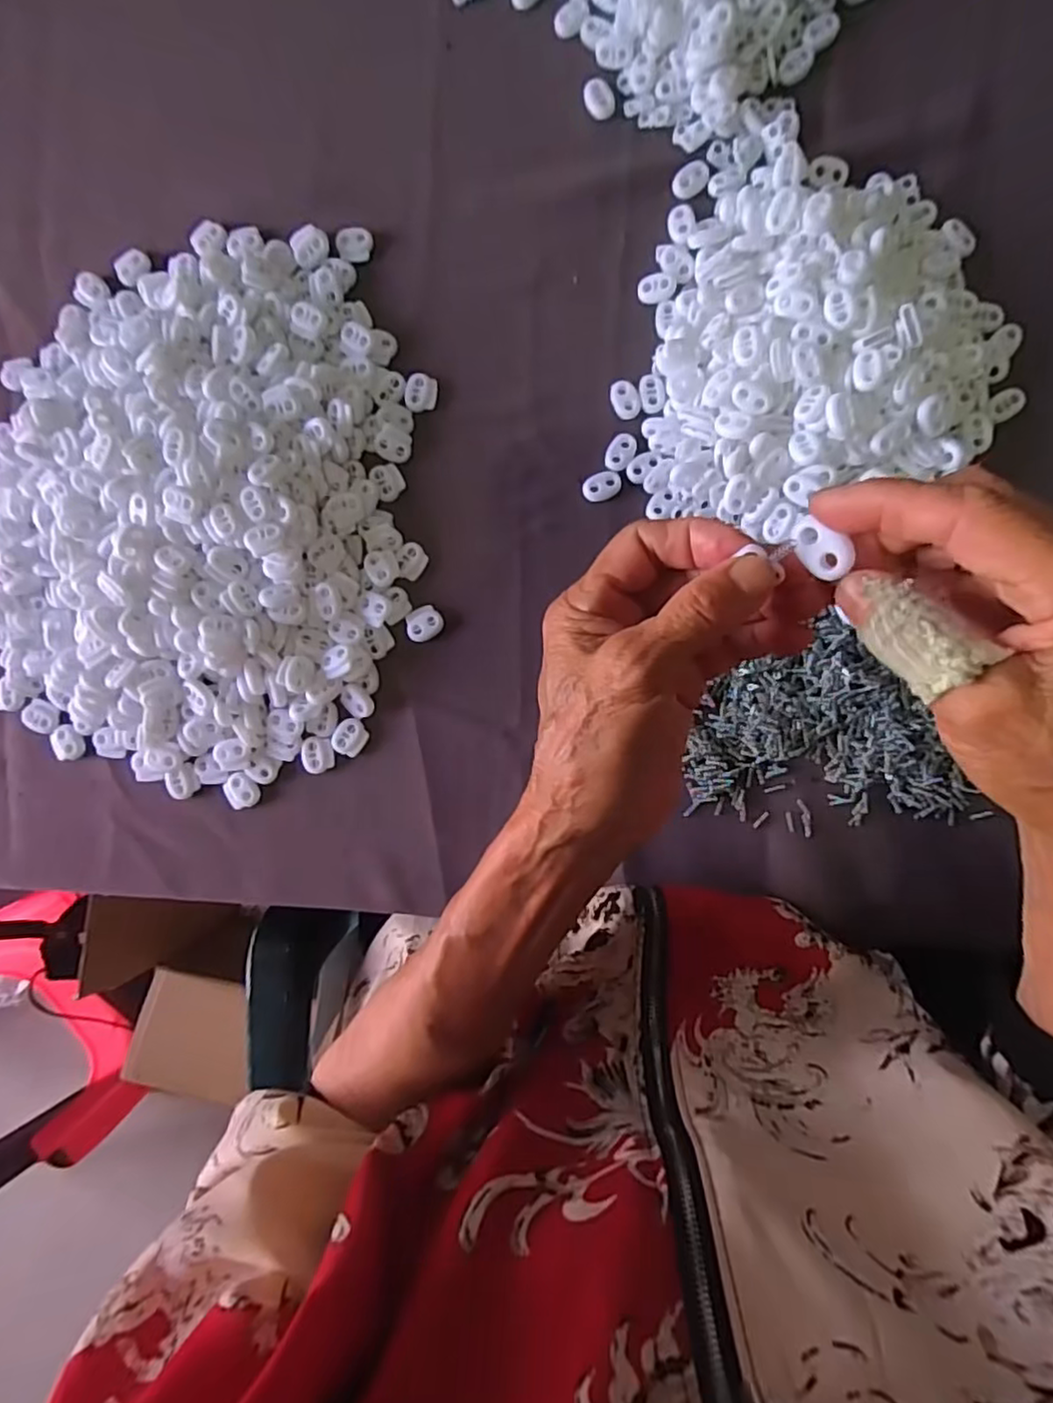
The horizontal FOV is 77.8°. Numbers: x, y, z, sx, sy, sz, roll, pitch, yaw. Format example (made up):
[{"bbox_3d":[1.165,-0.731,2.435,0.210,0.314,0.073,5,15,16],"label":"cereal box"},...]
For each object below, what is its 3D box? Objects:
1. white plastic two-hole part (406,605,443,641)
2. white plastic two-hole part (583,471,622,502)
[{"bbox_3d":[-0.062,-0.047,0.391,0.022,0.004,0.018,-33,88,3],"label":"white plastic two-hole part"},{"bbox_3d":[0.045,-0.129,0.389,0.023,0.004,0.016,-19,89,3],"label":"white plastic two-hole part"}]

